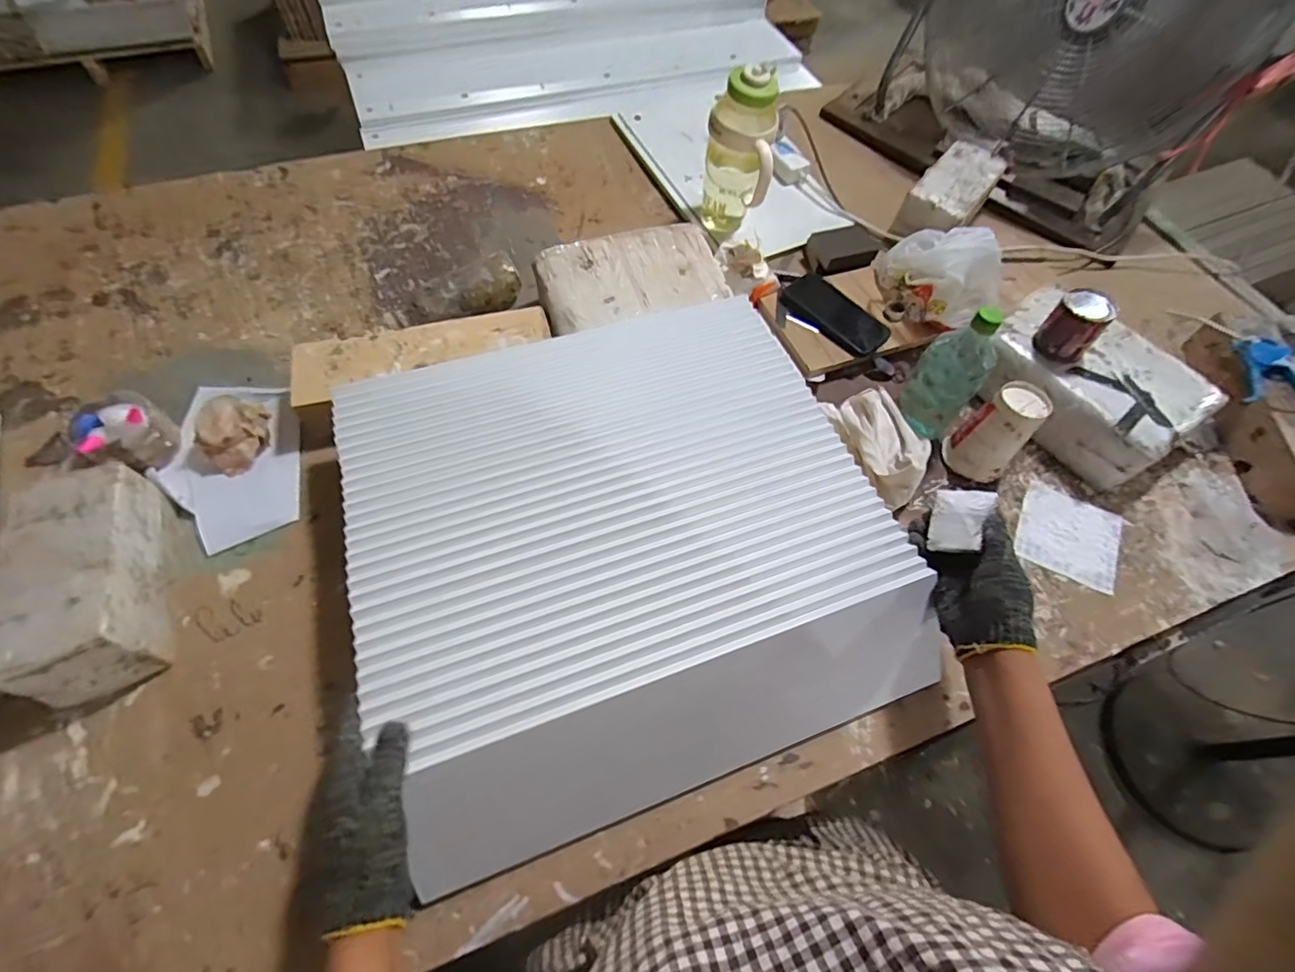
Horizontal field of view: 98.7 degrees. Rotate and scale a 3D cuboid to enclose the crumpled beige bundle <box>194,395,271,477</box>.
[{"bbox_3d":[-0.531,-0.070,0.717,0.074,0.058,0.092,35,64,17],"label":"crumpled beige bundle"}]

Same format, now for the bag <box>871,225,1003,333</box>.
[{"bbox_3d":[0.456,-0.340,0.878,0.162,0.115,0.176,-15,61,-12],"label":"bag"}]

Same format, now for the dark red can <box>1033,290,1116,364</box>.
[{"bbox_3d":[0.572,-0.215,0.745,0.065,0.074,0.065,41,66,18],"label":"dark red can"}]

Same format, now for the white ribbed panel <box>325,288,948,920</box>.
[{"bbox_3d":[-0.036,0.044,0.642,0.549,0.098,0.548,-16,61,-13],"label":"white ribbed panel"}]

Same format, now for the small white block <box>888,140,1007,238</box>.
[{"bbox_3d":[0.546,-0.528,1.005,0.115,0.089,0.240,34,63,16],"label":"small white block"}]

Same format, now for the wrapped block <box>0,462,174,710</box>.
[{"bbox_3d":[-0.591,0.098,0.585,0.119,0.089,0.232,-19,62,-14],"label":"wrapped block"}]

